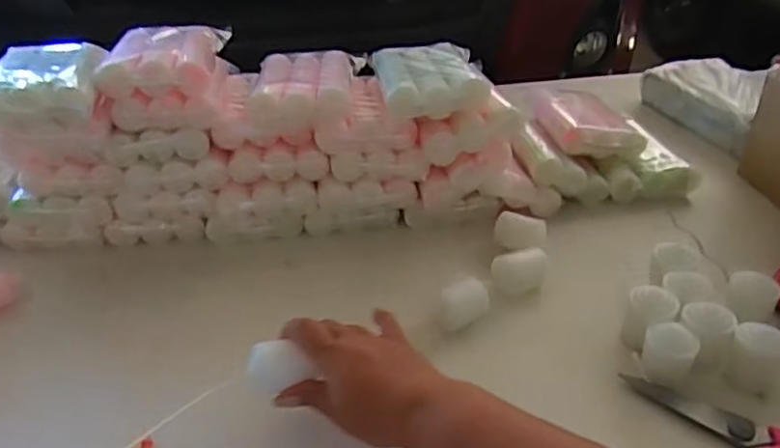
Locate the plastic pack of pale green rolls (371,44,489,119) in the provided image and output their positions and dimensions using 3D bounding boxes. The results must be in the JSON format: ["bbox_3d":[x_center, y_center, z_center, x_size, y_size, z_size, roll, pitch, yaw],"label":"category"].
[{"bbox_3d":[0.041,-0.159,0.668,0.106,0.027,0.157,-6,36,-5],"label":"plastic pack of pale green rolls"}]

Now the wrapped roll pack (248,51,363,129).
[{"bbox_3d":[-0.082,-0.145,0.651,0.103,0.034,0.144,-4,36,-2],"label":"wrapped roll pack"}]

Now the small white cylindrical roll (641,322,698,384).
[{"bbox_3d":[0.213,0.096,0.483,0.037,0.038,0.032,1,36,4],"label":"small white cylindrical roll"}]

